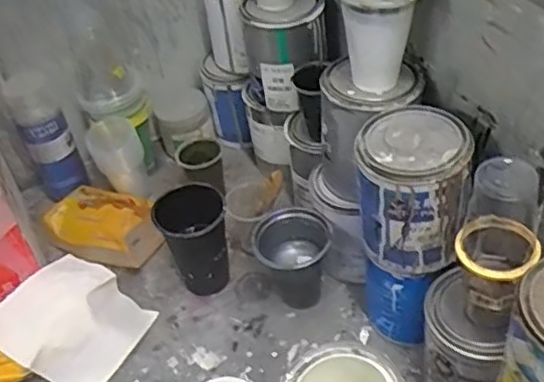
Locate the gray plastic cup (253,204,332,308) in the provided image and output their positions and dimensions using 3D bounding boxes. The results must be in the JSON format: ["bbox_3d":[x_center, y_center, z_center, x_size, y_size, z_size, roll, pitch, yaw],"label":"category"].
[{"bbox_3d":[0.028,0.087,0.799,0.084,0.116,0.083,-4,43,4],"label":"gray plastic cup"}]

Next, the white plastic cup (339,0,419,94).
[{"bbox_3d":[0.108,-0.163,0.671,0.089,0.106,0.081,-2,43,7],"label":"white plastic cup"}]

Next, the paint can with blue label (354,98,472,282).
[{"bbox_3d":[0.139,-0.001,0.667,0.104,0.136,0.110,2,43,11],"label":"paint can with blue label"}]

